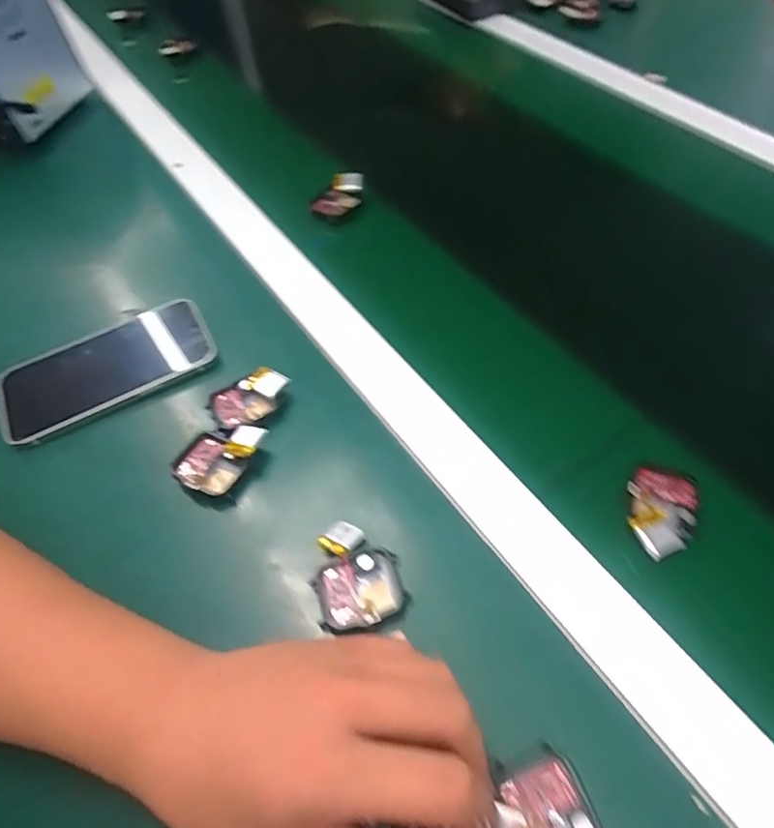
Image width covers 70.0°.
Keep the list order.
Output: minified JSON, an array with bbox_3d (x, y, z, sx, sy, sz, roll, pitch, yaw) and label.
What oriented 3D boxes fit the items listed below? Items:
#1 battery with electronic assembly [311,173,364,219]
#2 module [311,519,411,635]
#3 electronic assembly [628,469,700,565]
[{"bbox_3d":[-0.041,-0.196,0.490,0.028,0.021,0.053,32,62,23],"label":"battery with electronic assembly"},{"bbox_3d":[-0.017,0.087,0.298,0.046,0.010,0.059,-16,55,-8],"label":"module"},{"bbox_3d":[0.155,0.054,0.310,0.037,0.014,0.059,14,57,14],"label":"electronic assembly"}]

